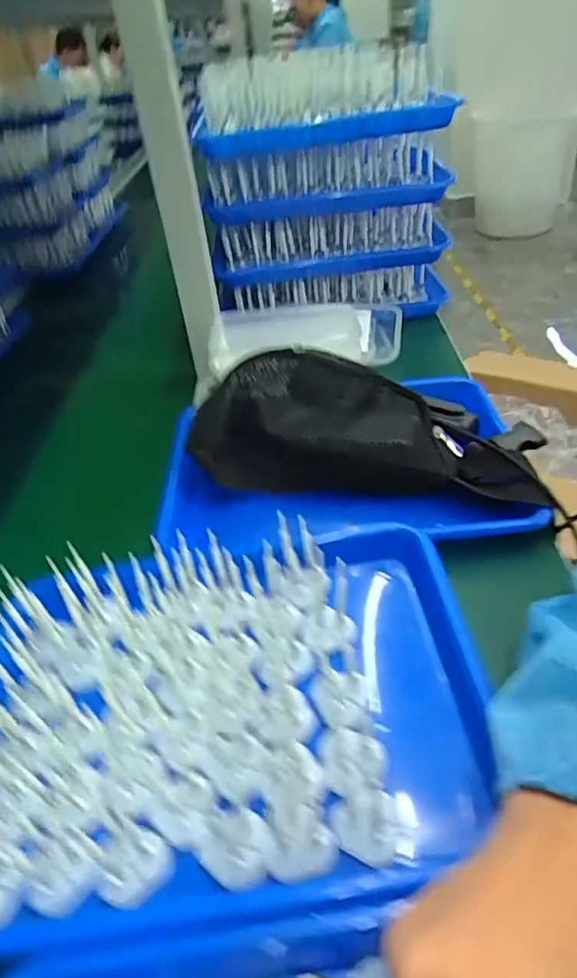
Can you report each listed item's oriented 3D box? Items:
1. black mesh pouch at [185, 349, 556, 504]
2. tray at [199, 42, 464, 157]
[{"bbox_3d":[0.075,-0.067,0.561,0.317,0.094,0.136,5,40,15],"label":"black mesh pouch"},{"bbox_3d":[0.021,-0.539,0.805,0.292,0.083,0.426,-9,39,-3],"label":"tray"}]

